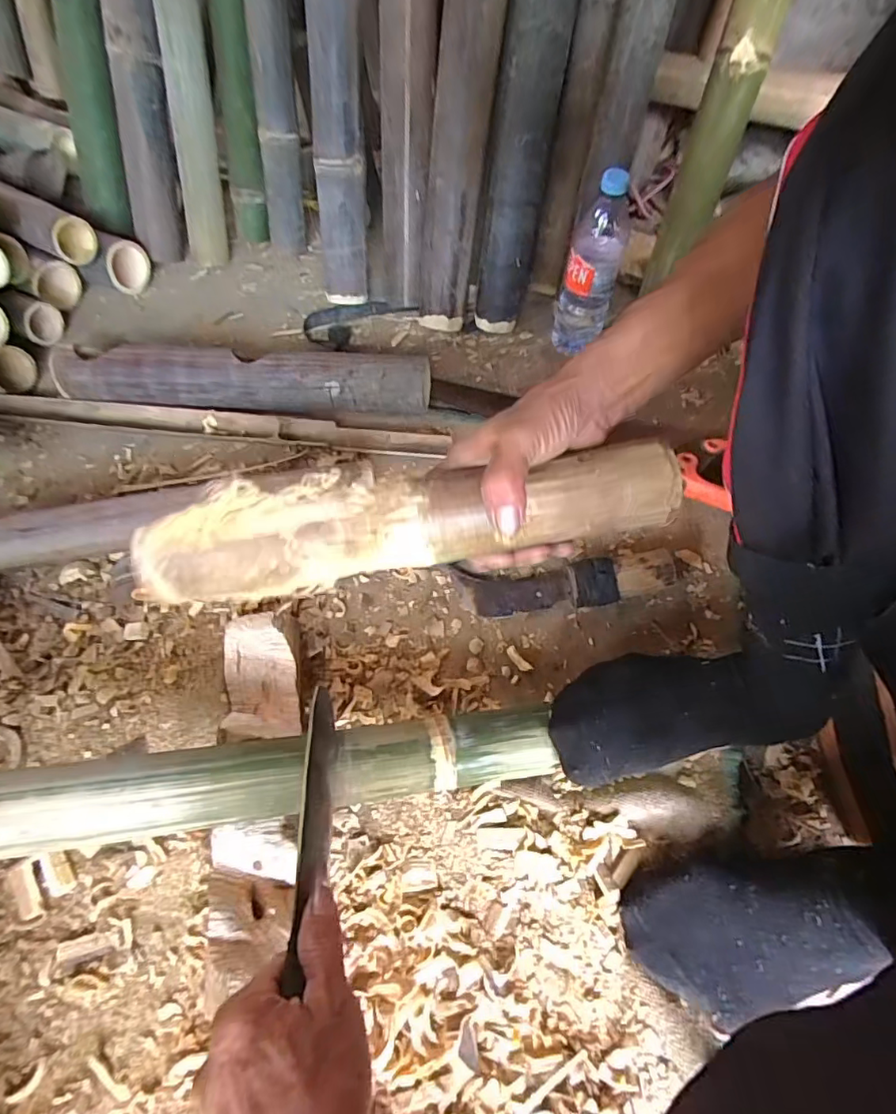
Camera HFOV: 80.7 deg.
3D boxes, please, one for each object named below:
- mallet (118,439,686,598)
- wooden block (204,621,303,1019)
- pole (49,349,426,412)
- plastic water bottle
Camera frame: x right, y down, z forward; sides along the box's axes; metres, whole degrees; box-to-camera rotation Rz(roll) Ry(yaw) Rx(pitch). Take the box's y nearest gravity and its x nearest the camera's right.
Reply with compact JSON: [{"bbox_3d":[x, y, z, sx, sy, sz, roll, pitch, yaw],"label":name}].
[{"bbox_3d":[-0.028,-0.025,0.353,0.346,0.056,0.058,-8,58,2],"label":"mallet"},{"bbox_3d":[-0.163,0.192,0.460,0.077,0.053,0.299,-10,59,-6],"label":"wooden block"},{"bbox_3d":[-0.272,-0.233,0.709,0.492,0.077,0.068,5,57,3],"label":"pole"},{"bbox_3d":[0.193,-0.387,0.719,0.074,0.236,0.056,13,57,8],"label":"plastic water bottle"}]

